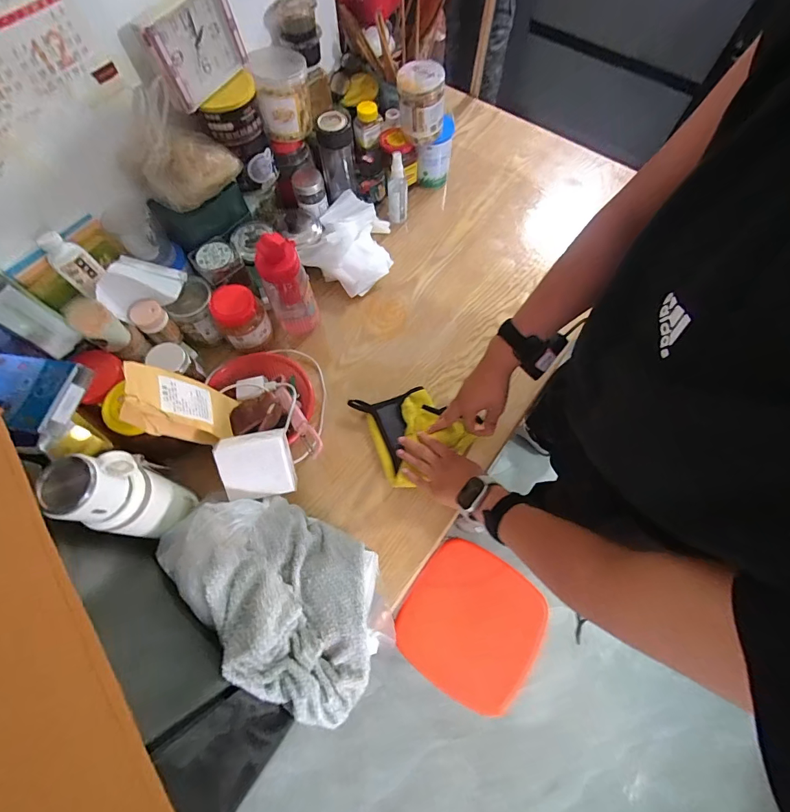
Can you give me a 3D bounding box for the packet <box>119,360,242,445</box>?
[{"bbox_3d":[-0.300,0.002,0.559,0.042,0.168,0.093,-38,56,21],"label":"packet"}]

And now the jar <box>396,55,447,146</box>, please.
[{"bbox_3d":[0.048,-0.569,0.736,0.083,0.106,0.076,0,68,0],"label":"jar"}]

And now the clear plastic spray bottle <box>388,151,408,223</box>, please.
[{"bbox_3d":[0.006,-0.435,0.781,0.039,0.149,0.035,-1,68,-1],"label":"clear plastic spray bottle"}]

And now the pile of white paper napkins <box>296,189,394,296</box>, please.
[{"bbox_3d":[-0.079,-0.324,0.773,0.146,0.096,0.194,17,69,6],"label":"pile of white paper napkins"}]

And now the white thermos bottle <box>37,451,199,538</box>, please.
[{"bbox_3d":[-0.329,0.109,0.486,0.073,0.188,0.070,-34,72,-13],"label":"white thermos bottle"}]

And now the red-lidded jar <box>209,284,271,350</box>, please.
[{"bbox_3d":[-0.262,-0.151,0.665,0.076,0.082,0.069,-36,73,-13],"label":"red-lidded jar"}]

